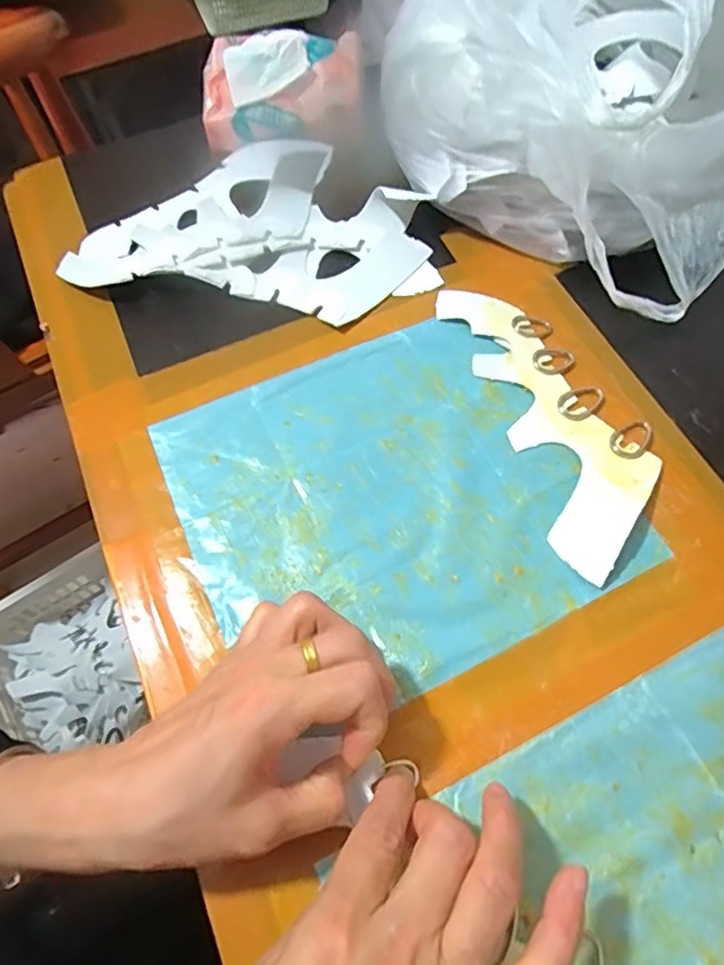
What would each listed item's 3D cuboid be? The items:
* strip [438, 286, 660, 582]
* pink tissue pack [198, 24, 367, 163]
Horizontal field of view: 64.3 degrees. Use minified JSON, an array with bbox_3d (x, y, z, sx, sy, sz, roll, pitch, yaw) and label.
[{"bbox_3d":[0.119,-0.050,0.365,0.085,0.014,0.215,-21,63,-8],"label":"strip"},{"bbox_3d":[-0.066,-0.336,0.492,0.136,0.064,0.094,1,62,3],"label":"pink tissue pack"}]

